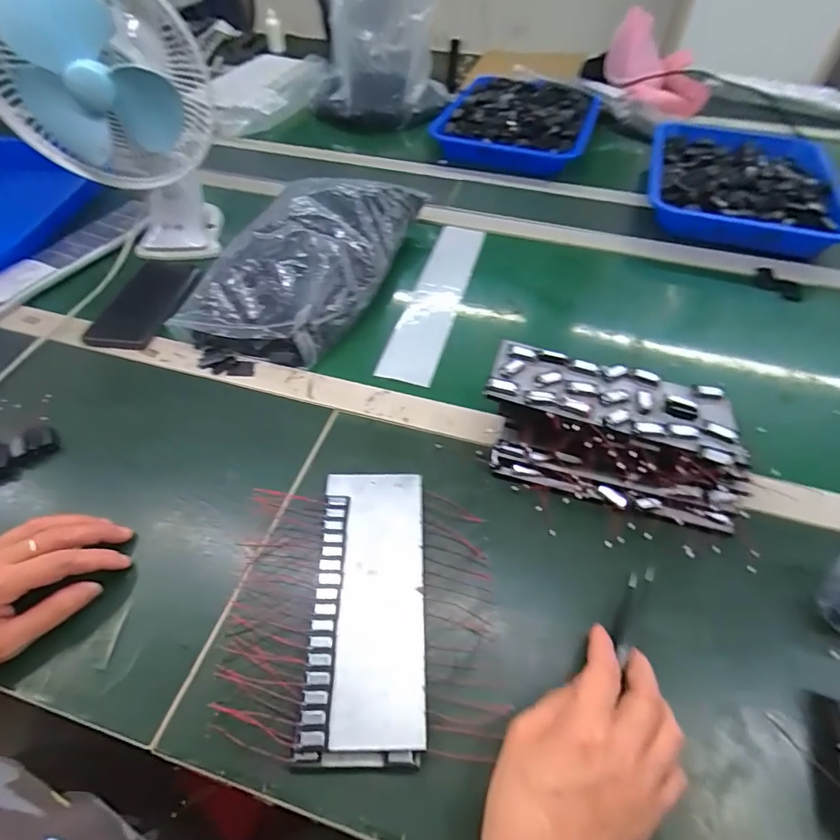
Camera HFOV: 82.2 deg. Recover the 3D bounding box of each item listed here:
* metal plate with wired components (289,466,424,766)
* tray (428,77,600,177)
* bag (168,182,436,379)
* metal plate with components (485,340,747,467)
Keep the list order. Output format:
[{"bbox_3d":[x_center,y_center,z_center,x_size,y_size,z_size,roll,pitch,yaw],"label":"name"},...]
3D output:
[{"bbox_3d":[-0.038,0.132,0.359,0.079,0.017,0.203,0,51,0],"label":"metal plate with wired components"},{"bbox_3d":[0.178,-0.552,0.882,0.263,0.047,0.316,16,52,13],"label":"tray"},{"bbox_3d":[-0.134,-0.201,0.591,0.185,0.086,0.347,22,54,17],"label":"bag"},{"bbox_3d":[0.161,-0.023,0.403,0.198,0.019,0.080,15,52,12],"label":"metal plate with components"}]

